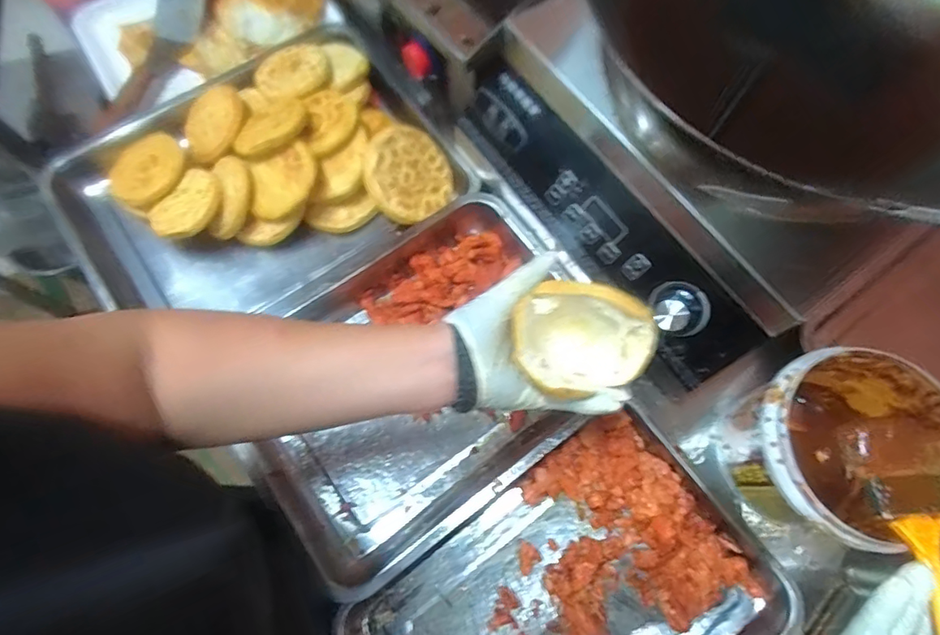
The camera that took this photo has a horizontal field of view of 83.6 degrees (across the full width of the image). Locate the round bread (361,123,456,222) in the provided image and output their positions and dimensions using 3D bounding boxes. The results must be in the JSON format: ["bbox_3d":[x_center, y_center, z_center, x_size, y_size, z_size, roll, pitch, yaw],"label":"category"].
[{"bbox_3d":[-0.074,-0.176,0.641,0.110,0.021,0.109,5,80,-31],"label":"round bread"}]

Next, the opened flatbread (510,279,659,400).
[{"bbox_3d":[0.084,0.029,0.420,0.103,0.098,0.081,17,72,5],"label":"opened flatbread"}]

